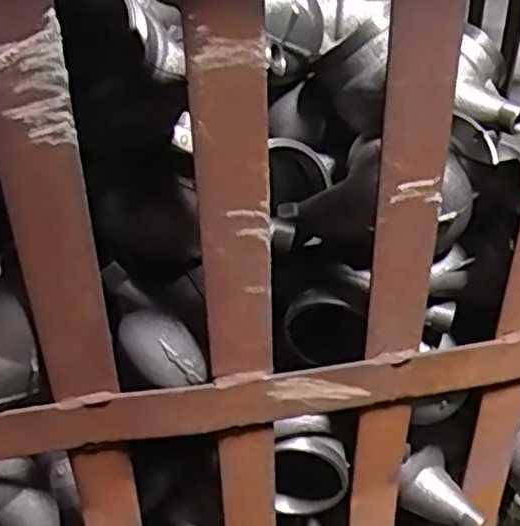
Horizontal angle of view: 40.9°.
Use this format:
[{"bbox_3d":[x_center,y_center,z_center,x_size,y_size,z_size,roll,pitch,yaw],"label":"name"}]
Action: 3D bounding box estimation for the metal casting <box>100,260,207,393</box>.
[{"bbox_3d":[-0.074,0.045,0.463,0.030,0.038,0.096,-31,76,-36],"label":"metal casting"}]

